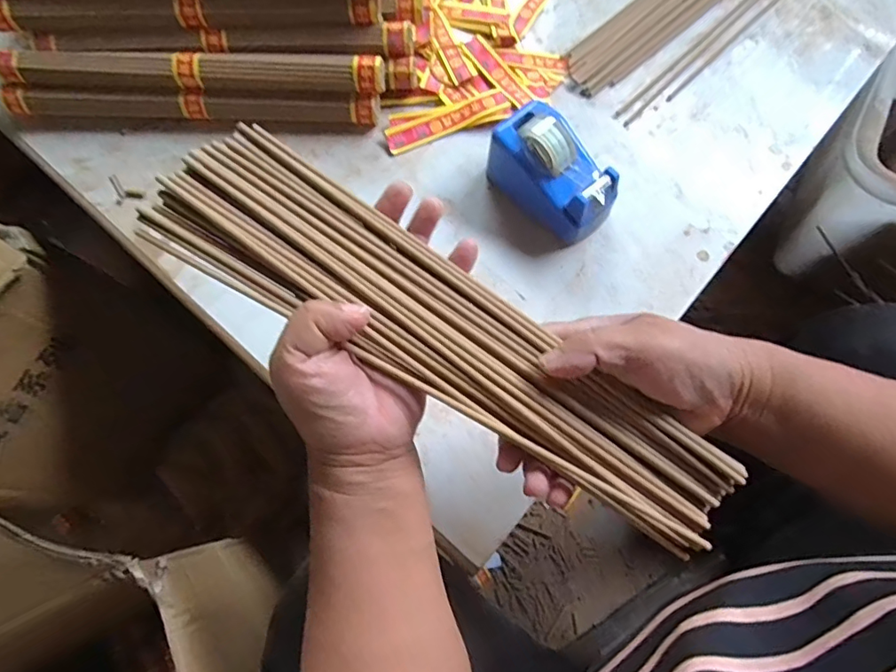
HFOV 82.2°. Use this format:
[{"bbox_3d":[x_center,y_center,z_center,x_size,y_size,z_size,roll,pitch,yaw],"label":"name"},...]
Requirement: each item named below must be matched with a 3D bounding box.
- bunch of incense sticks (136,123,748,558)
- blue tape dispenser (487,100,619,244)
[{"bbox_3d":[0.004,0.001,0.263,0.315,0.018,0.075,33,75,-1],"label":"bunch of incense sticks"},{"bbox_3d":[0.081,-0.124,0.392,0.051,0.063,0.098,-40,76,-11],"label":"blue tape dispenser"}]

